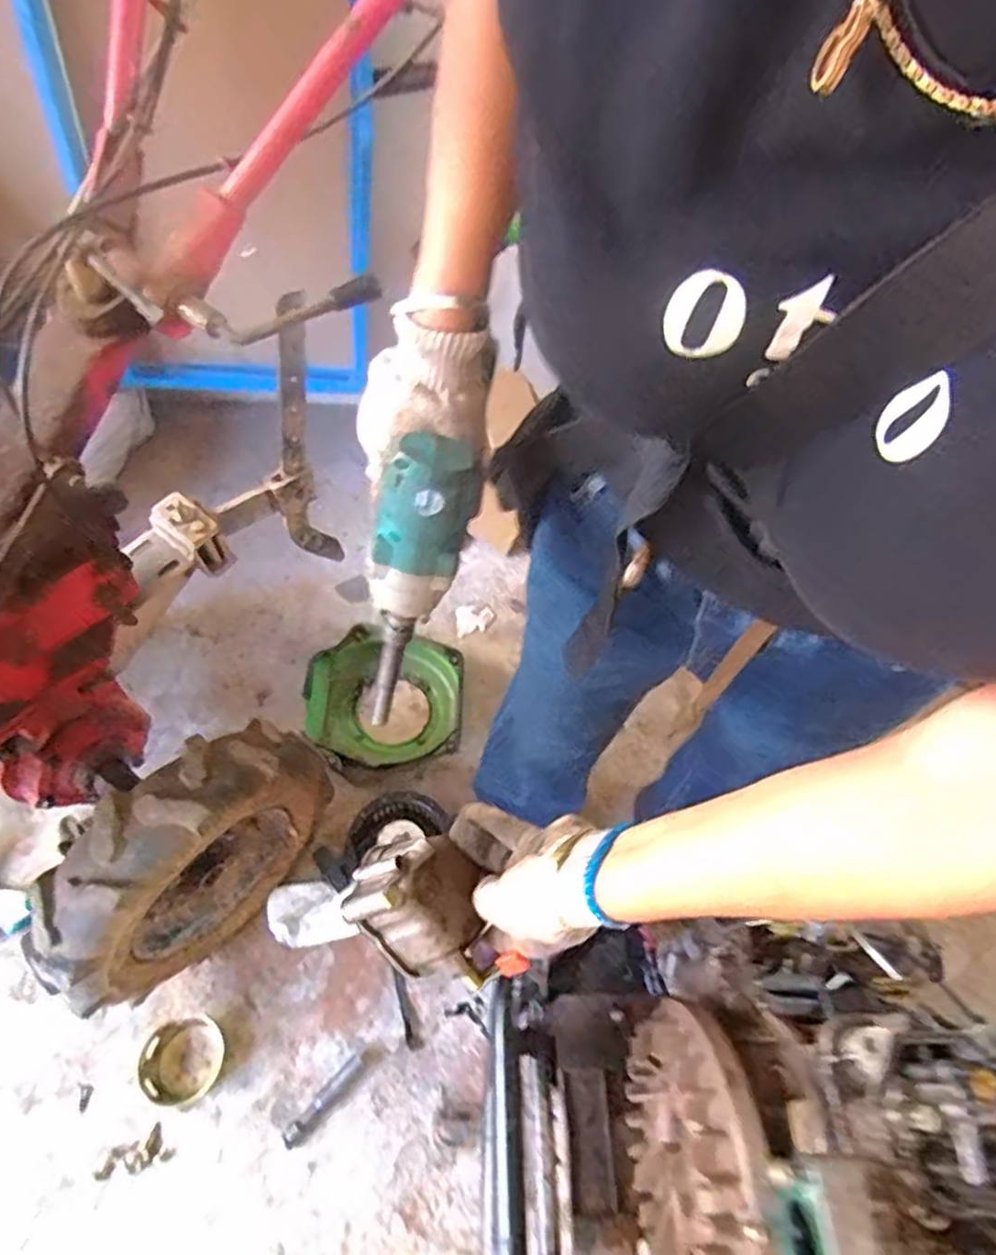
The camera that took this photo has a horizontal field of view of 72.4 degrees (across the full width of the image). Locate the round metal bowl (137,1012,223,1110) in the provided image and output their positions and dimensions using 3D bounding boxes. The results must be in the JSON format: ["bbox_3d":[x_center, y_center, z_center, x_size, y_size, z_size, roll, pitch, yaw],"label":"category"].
[{"bbox_3d":[-0.417,0.570,0.896,0.095,0.033,0.100,4,55,-6],"label":"round metal bowl"}]

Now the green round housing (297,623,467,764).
[{"bbox_3d":[-0.201,0.123,1.220,0.270,0.103,0.246,4,55,-6],"label":"green round housing"}]

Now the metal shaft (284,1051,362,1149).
[{"bbox_3d":[-0.230,0.620,0.897,0.020,0.017,0.122,39,59,17],"label":"metal shaft"}]

